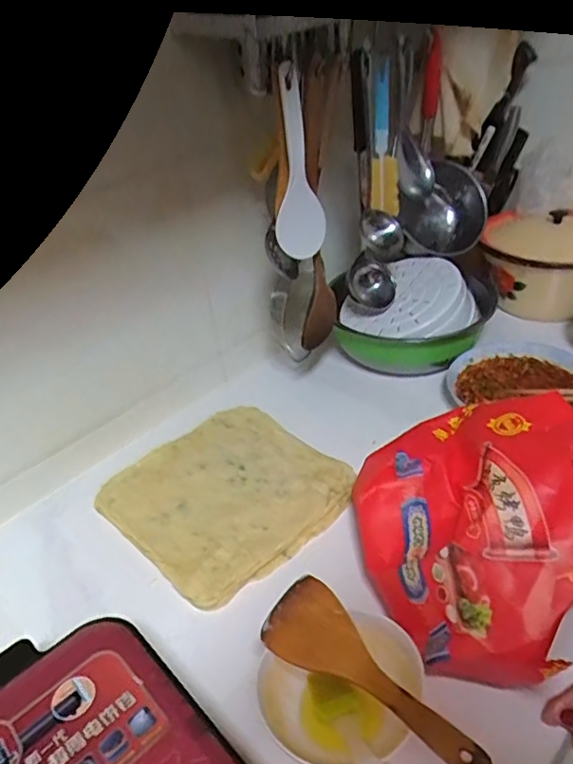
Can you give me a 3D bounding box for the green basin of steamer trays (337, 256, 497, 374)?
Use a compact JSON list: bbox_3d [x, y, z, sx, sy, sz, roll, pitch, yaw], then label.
[{"bbox_3d":[0.206,-0.107,0.937,0.224,0.117,0.203,7,39,18],"label":"green basin of steamer trays"}]

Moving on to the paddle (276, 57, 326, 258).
[{"bbox_3d":[0.022,-0.254,0.695,0.064,0.218,0.014,-13,38,-19],"label":"paddle"}]

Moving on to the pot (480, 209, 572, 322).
[{"bbox_3d":[0.458,-0.205,1.016,0.230,0.165,0.215,-4,37,3],"label":"pot"}]

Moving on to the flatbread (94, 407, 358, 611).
[{"bbox_3d":[-0.076,0.134,0.739,0.251,0.015,0.256,-32,43,-30],"label":"flatbread"}]

